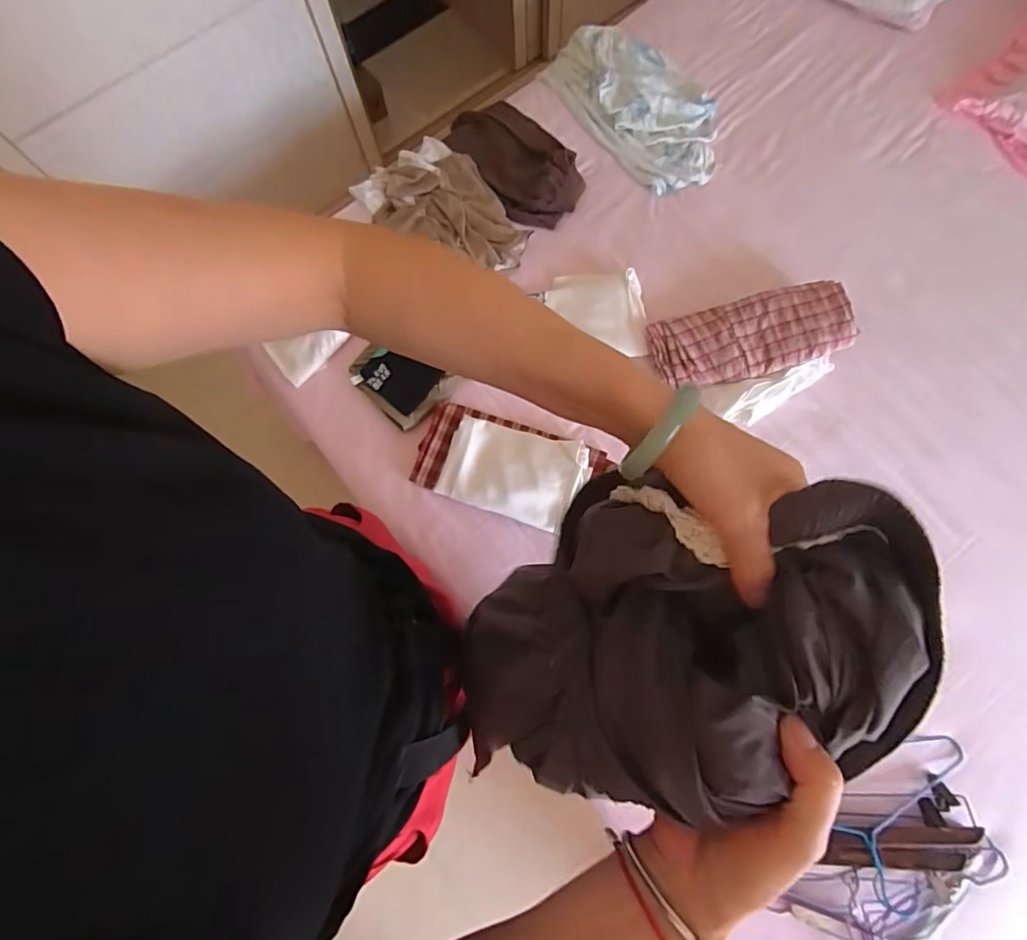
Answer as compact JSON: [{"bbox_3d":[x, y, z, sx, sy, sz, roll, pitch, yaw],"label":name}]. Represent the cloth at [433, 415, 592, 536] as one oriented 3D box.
[{"bbox_3d":[-0.001,0.004,0.915,0.252,0.036,0.158,18,76,6],"label":"cloth"}]

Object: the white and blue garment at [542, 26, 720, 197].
[{"bbox_3d":[0.283,-0.839,1.158,0.270,0.048,0.499,-36,77,-8],"label":"white and blue garment"}]

